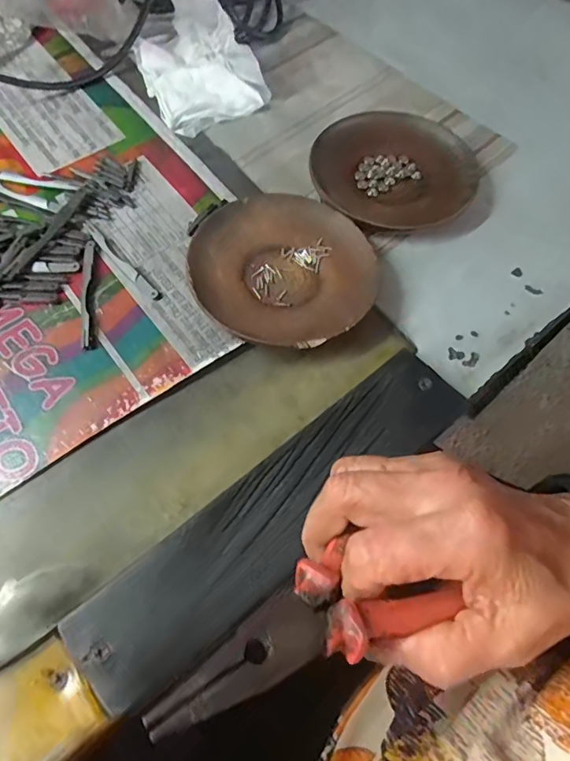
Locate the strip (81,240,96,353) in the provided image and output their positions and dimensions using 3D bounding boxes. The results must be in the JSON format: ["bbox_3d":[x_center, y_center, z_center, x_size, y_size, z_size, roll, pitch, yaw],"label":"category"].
[{"bbox_3d":[-0.122,-0.055,0.309,0.007,0.005,0.080,-5,64,-5],"label":"strip"}]

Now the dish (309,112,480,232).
[{"bbox_3d":[0.078,-0.149,0.357,0.110,0.021,0.097,-16,65,-10],"label":"dish"}]

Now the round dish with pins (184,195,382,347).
[{"bbox_3d":[0.000,-0.069,0.313,0.111,0.020,0.107,1,63,-2],"label":"round dish with pins"}]

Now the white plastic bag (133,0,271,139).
[{"bbox_3d":[-0.072,-0.259,0.398,0.089,0.033,0.136,-22,66,-13],"label":"white plastic bag"}]

